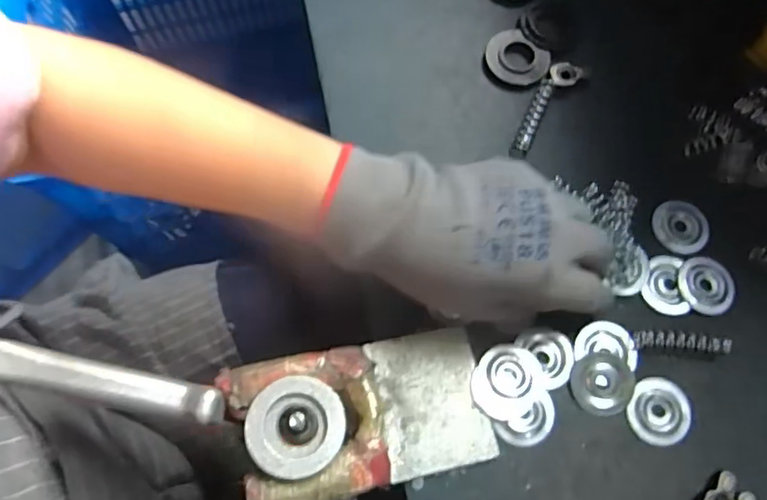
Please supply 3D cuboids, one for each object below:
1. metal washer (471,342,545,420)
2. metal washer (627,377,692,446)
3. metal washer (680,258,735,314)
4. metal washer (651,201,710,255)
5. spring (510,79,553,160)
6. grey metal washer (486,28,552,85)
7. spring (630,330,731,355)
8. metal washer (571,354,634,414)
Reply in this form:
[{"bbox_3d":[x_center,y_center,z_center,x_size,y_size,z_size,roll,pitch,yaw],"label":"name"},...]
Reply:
[{"bbox_3d":[0.070,0.074,0.308,0.042,0.004,0.036,-42,78,-14],"label":"metal washer"},{"bbox_3d":[0.155,0.090,0.307,0.034,0.004,0.036,1,72,-2],"label":"metal washer"},{"bbox_3d":[0.194,0.021,0.330,0.030,0.004,0.034,1,72,-2],"label":"metal washer"},{"bbox_3d":[0.185,-0.014,0.344,0.033,0.004,0.033,1,72,-2],"label":"metal washer"},{"bbox_3d":[0.099,-0.087,0.363,0.010,0.006,0.058,24,73,6],"label":"spring"},{"bbox_3d":[0.091,-0.131,0.378,0.043,0.005,0.036,35,74,9],"label":"grey metal washer"},{"bbox_3d":[0.171,0.053,0.317,0.054,0.009,0.011,3,72,-1],"label":"spring"},{"bbox_3d":[0.124,0.075,0.310,0.035,0.004,0.033,1,72,-2],"label":"metal washer"}]

